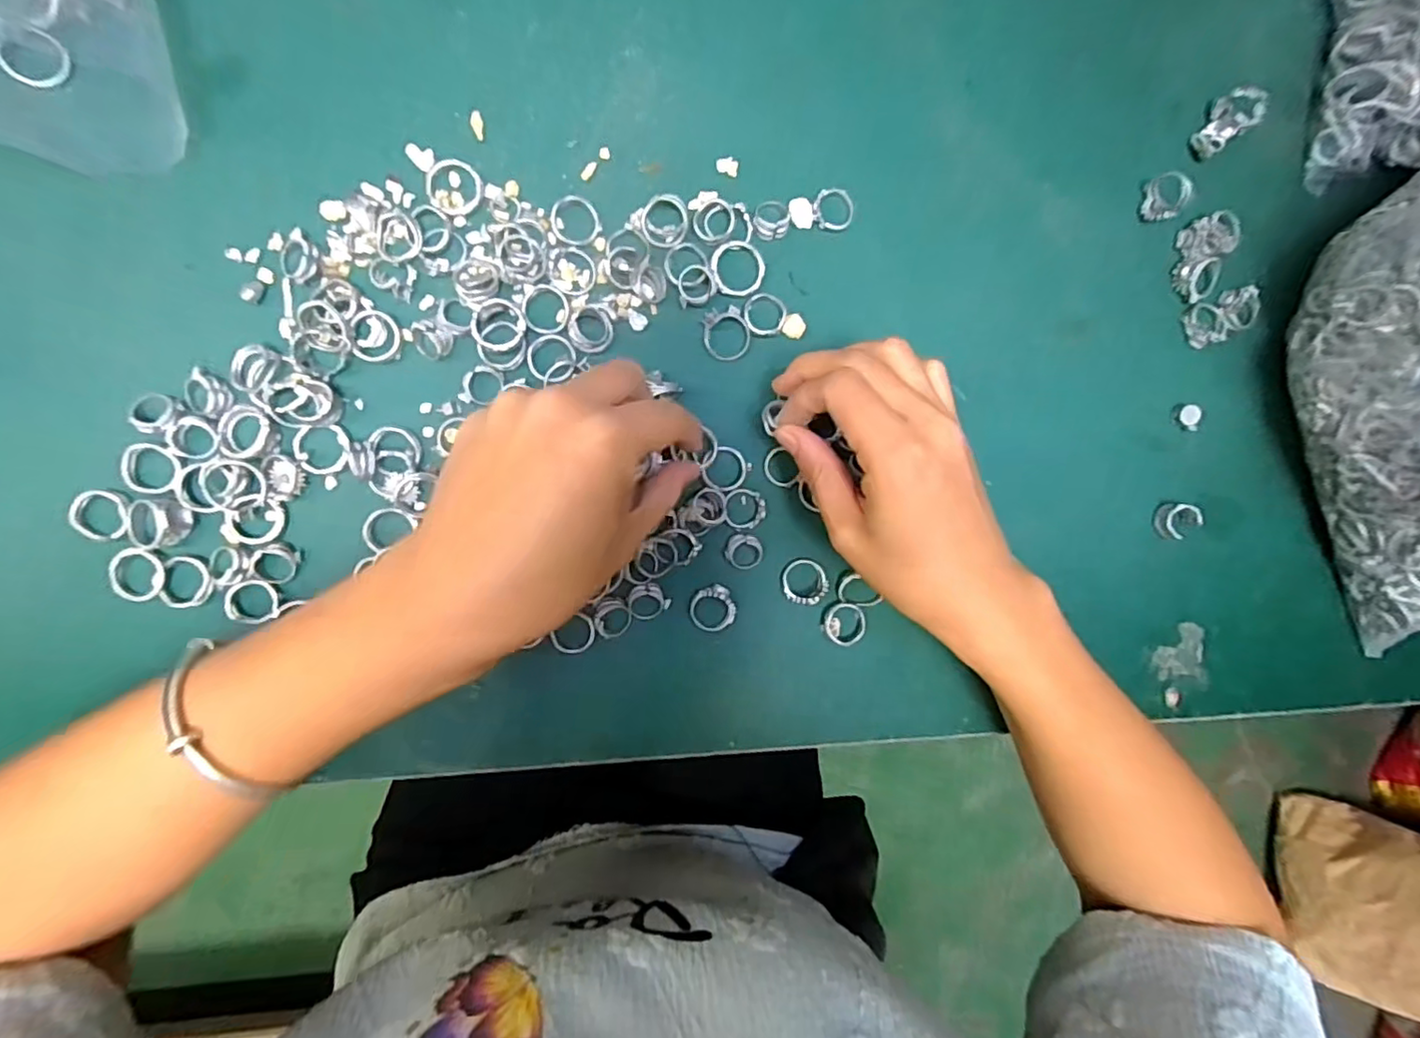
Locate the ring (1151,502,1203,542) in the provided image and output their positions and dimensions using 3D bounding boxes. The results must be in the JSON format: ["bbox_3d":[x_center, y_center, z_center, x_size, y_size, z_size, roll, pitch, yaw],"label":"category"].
[{"bbox_3d":[0.247,0.001,0.327,0.022,0.010,0.019,3,92,-8],"label":"ring"}]

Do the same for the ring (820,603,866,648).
[{"bbox_3d":[0.067,0.052,0.307,0.021,0.006,0.021,0,92,-8],"label":"ring"}]

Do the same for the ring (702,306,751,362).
[{"bbox_3d":[0.008,-0.088,0.295,0.022,0.004,0.024,0,92,-8],"label":"ring"}]

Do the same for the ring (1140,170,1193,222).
[{"bbox_3d":[0.233,-0.165,0.317,0.013,0.023,0.022,-27,96,-6],"label":"ring"}]

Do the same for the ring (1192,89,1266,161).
[{"bbox_3d":[0.264,-0.204,0.319,0.027,0.021,0.022,-37,97,-5],"label":"ring"}]

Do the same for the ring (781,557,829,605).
[{"bbox_3d":[0.047,0.031,0.304,0.023,0.007,0.023,0,92,-8],"label":"ring"}]

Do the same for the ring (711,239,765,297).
[{"bbox_3d":[0.014,-0.119,0.295,0.026,0.004,0.026,0,92,-8],"label":"ring"}]

